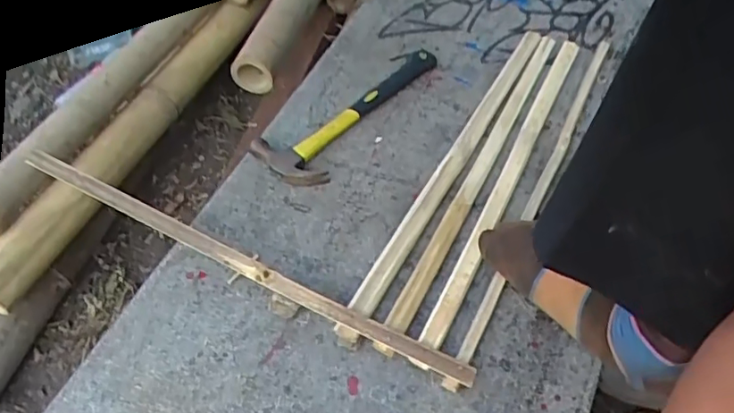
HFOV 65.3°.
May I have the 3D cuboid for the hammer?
[{"bbox_3d":[-0.008,-0.126,0.730,0.095,0.027,0.288,39,62,24],"label":"hammer"}]

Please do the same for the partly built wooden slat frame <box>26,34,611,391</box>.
[{"bbox_3d":[-0.018,-0.110,0.727,0.506,0.060,0.518,22,55,16],"label":"partly built wooden slat frame"}]

